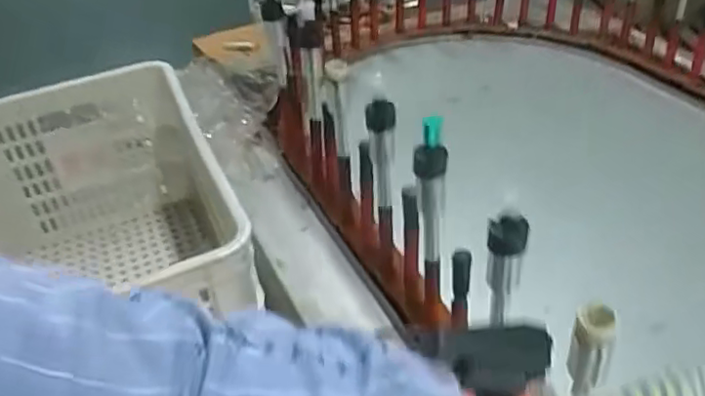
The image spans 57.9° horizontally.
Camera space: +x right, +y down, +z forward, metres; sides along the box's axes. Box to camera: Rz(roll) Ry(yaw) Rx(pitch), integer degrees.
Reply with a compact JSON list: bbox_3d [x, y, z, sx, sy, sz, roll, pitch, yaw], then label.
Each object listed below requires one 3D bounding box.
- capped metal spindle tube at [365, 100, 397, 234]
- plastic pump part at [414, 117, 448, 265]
[{"bbox_3d":[0.032,-0.032,0.681,0.024,0.161,0.028,-11,38,-10],"label":"capped metal spindle tube"},{"bbox_3d":[0.071,-0.006,0.584,0.028,0.169,0.031,1,38,6],"label":"plastic pump part"}]

